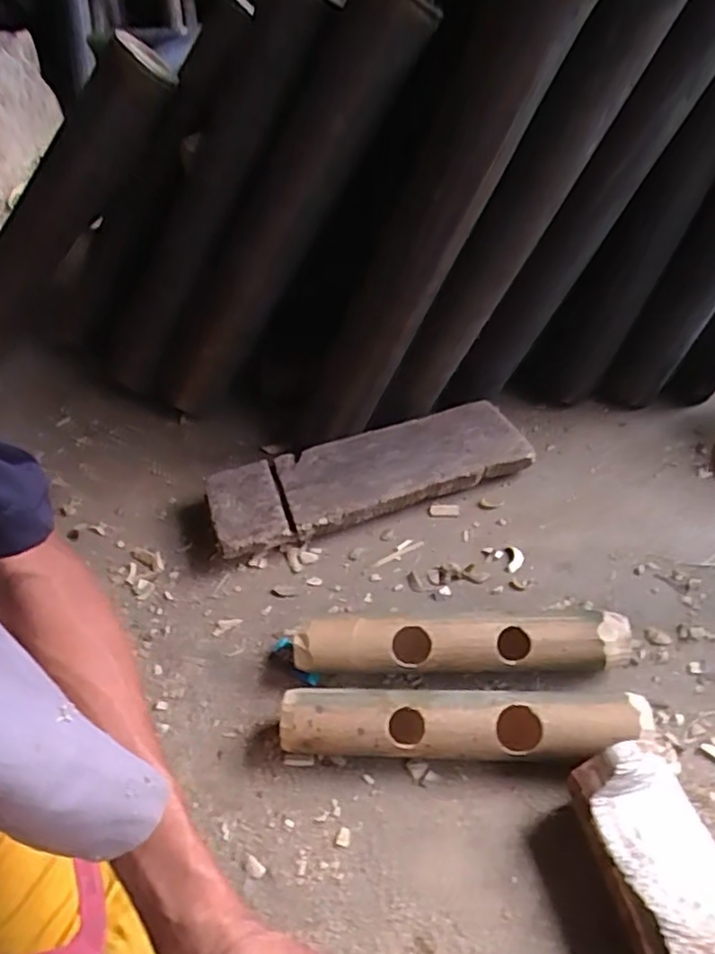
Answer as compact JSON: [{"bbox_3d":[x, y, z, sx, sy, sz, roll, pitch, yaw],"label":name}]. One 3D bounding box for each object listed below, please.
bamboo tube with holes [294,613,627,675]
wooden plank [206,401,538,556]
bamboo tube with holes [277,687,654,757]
[{"bbox_3d":[0.083,0.140,0.524,0.271,0.051,0.044,-2,44,5],"label":"bamboo tube with holes"},{"bbox_3d":[0.011,0.000,0.699,0.340,0.050,0.109,-18,45,-11],"label":"wooden plank"},{"bbox_3d":[0.080,0.195,0.489,0.276,0.049,0.050,-1,44,7],"label":"bamboo tube with holes"}]

